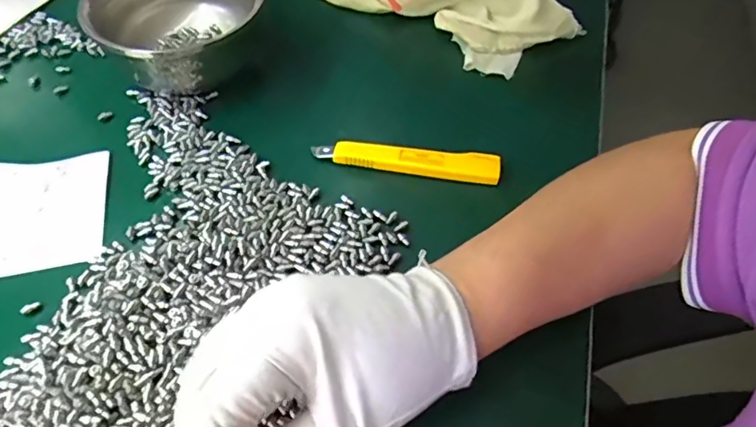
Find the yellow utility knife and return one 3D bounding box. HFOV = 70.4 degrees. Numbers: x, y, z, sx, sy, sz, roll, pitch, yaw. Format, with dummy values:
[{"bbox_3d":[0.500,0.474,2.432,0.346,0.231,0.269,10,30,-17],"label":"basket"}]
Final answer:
[{"bbox_3d":[0.019,-0.036,0.368,0.126,0.011,0.020,6,52,3],"label":"yellow utility knife"}]

